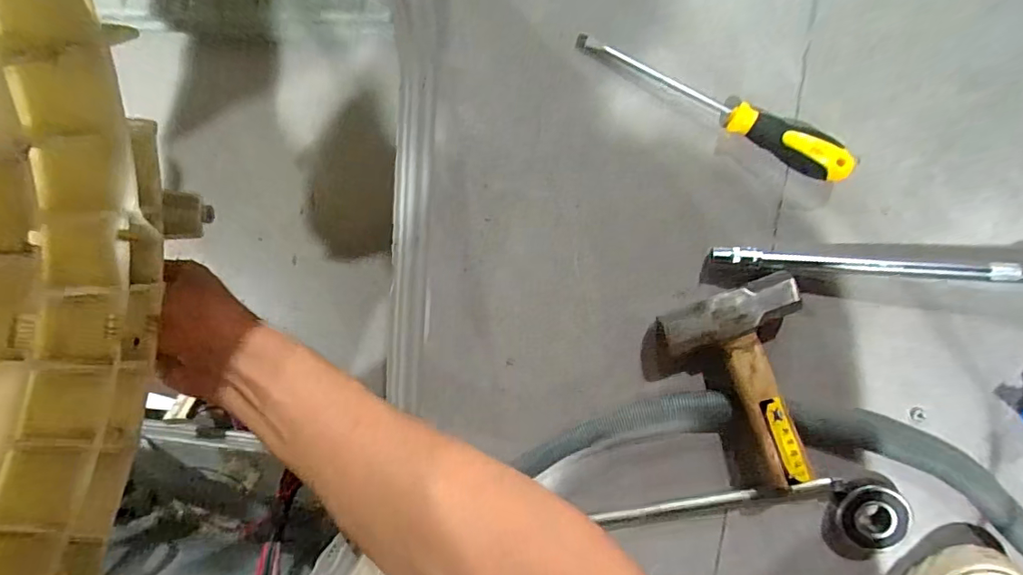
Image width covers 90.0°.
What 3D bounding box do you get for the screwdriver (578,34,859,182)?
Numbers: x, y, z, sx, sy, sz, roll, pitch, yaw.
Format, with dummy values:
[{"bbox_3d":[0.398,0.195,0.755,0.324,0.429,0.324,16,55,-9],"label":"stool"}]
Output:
[{"bbox_3d":[0.173,-0.162,0.435,0.248,0.026,0.037,31,98,4],"label":"screwdriver"}]

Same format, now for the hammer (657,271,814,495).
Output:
[{"bbox_3d":[0.210,0.082,0.438,0.113,0.047,0.165,-23,91,9],"label":"hammer"}]

